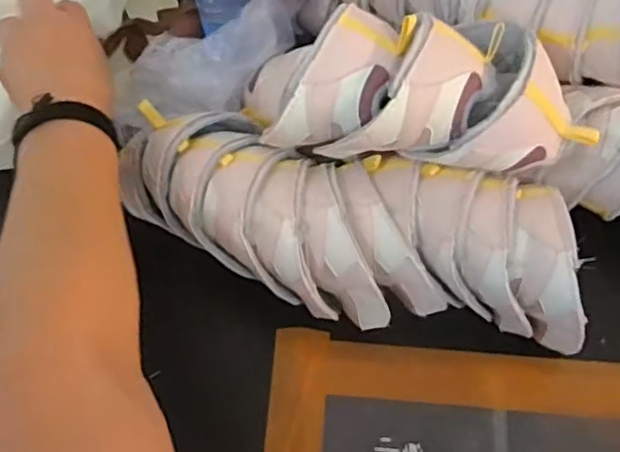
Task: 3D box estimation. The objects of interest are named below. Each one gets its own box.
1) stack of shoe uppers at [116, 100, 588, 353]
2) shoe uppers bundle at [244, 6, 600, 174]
[{"bbox_3d":[0.022,-0.002,0.477,0.355,0.089,0.124,13,63,11],"label":"stack of shoe uppers"},{"bbox_3d":[0.076,-0.088,0.432,0.213,0.077,0.095,1,61,4],"label":"shoe uppers bundle"}]

